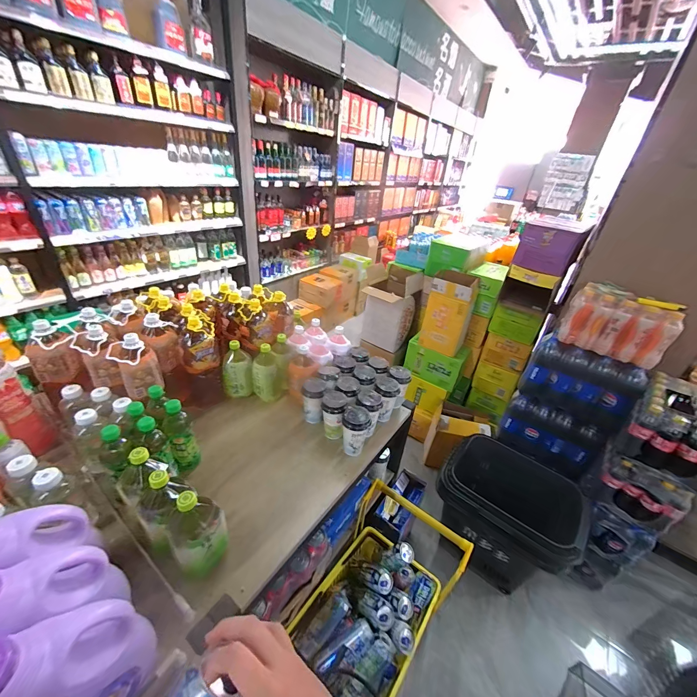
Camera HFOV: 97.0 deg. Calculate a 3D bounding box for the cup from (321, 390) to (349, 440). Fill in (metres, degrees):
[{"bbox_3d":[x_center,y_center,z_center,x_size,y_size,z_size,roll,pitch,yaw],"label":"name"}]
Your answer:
[{"bbox_3d":[-0.046,0.210,0.928,0.072,0.134,0.090,6,32,0],"label":"cup"}]

